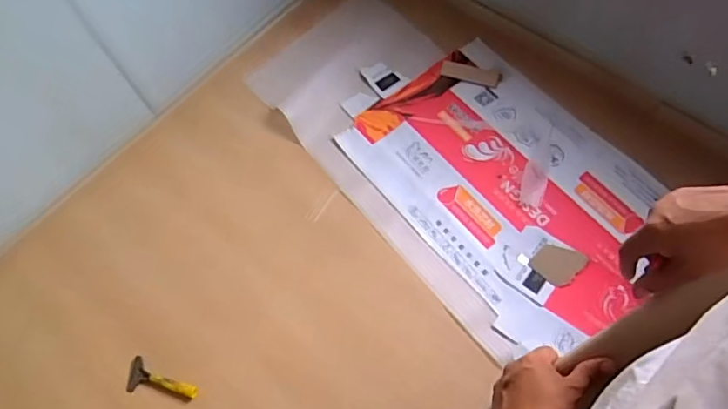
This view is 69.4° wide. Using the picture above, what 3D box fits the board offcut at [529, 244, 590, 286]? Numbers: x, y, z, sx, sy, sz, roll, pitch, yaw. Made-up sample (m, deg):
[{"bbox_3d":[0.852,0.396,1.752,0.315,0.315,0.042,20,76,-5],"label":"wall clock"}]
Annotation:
[{"bbox_3d":[0.585,0.175,1.584,0.127,0.013,0.126,40,82,17],"label":"board offcut"}]

